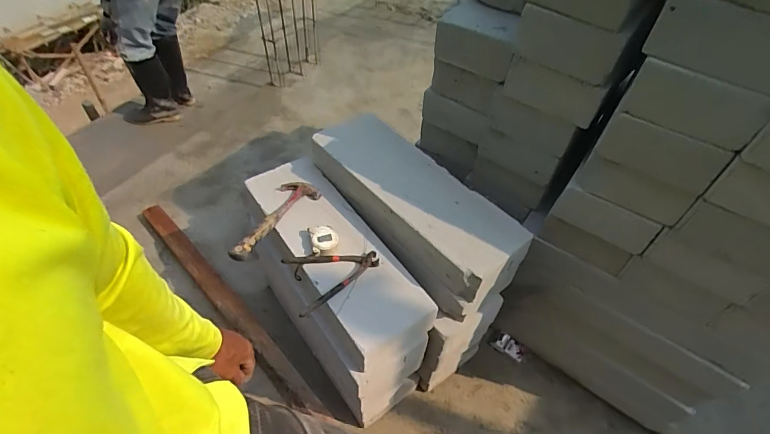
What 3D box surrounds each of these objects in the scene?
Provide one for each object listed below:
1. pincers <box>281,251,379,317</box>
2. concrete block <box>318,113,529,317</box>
[{"bbox_3d":[-0.117,0.115,0.981,0.205,0.022,0.151,-19,53,-19],"label":"pincers"},{"bbox_3d":[0.059,-0.039,1.097,0.221,0.166,0.605,-27,56,-24],"label":"concrete block"}]

